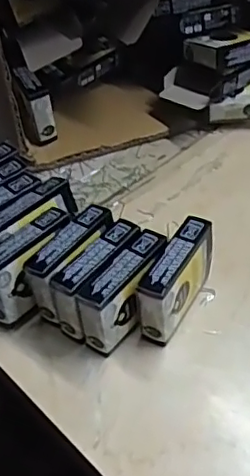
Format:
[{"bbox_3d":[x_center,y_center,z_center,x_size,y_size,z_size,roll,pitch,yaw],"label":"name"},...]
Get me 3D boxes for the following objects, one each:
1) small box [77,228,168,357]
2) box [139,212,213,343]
[{"bbox_3d":[0.003,0.037,0.395,0.024,0.053,0.075,27,54,27],"label":"small box"},{"bbox_3d":[0.036,0.030,0.402,0.022,0.062,0.080,19,51,22],"label":"box"}]

